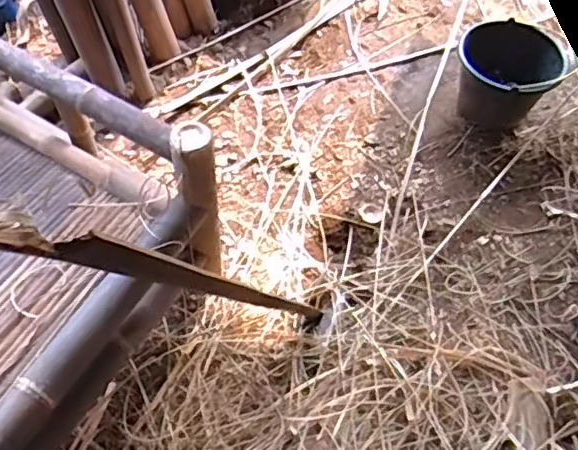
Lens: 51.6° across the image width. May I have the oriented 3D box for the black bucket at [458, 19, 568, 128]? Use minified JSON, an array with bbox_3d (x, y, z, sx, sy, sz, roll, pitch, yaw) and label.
[{"bbox_3d":[0.590,-0.408,1.637,0.254,0.207,0.217,18,61,10],"label":"black bucket"}]

